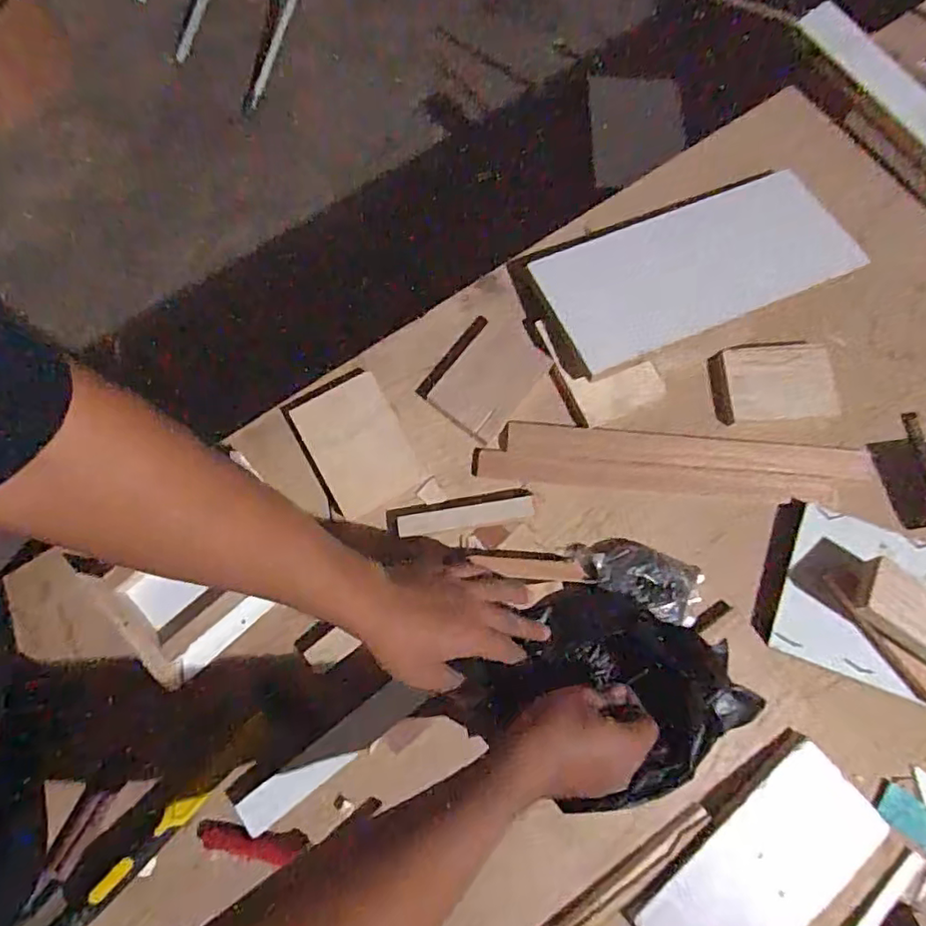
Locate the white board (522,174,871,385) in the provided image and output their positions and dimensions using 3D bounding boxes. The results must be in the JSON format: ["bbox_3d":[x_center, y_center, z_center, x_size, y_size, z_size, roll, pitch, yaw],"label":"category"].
[{"bbox_3d":[0.242,-0.202,0.646,0.318,0.031,0.144,-22,76,-5],"label":"white board"}]

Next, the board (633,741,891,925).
[{"bbox_3d":[0.262,0.354,0.516,0.215,0.019,0.104,-39,79,-9],"label":"board"}]

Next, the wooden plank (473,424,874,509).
[{"bbox_3d":[0.210,0.001,0.613,0.385,0.011,0.060,5,76,2],"label":"wooden plank"}]

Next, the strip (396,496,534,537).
[{"bbox_3d":[0.003,0.054,0.599,0.133,0.014,0.021,-9,76,-2],"label":"strip"}]

